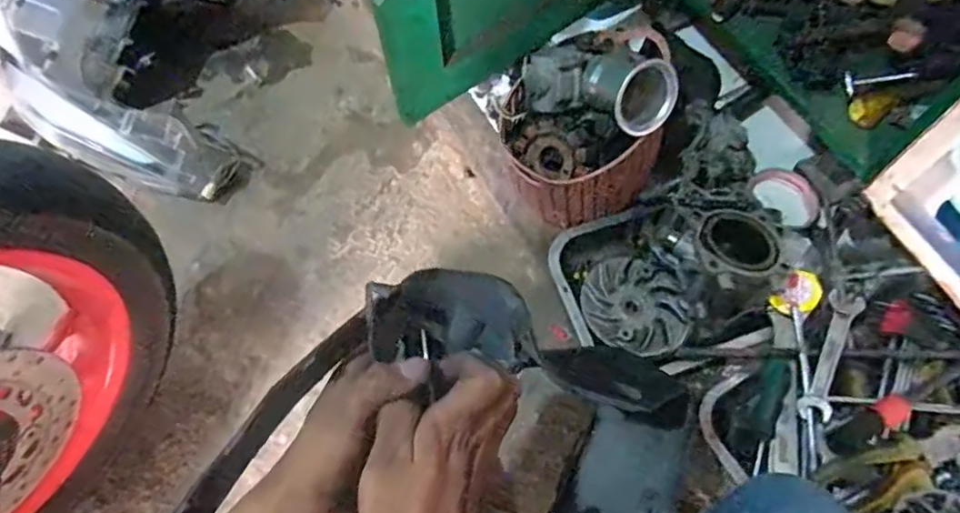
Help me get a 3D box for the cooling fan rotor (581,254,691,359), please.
[{"bbox_3d":[0.162,0.055,0.634,0.113,0.023,0.098,32,68,14],"label":"cooling fan rotor"}]

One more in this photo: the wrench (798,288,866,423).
[{"bbox_3d":[0.349,0.095,0.600,0.031,0.010,0.146,18,58,27],"label":"wrench"}]

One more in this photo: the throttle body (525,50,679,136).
[{"bbox_3d":[0.119,-0.175,0.609,0.151,0.070,0.075,26,67,12],"label":"throttle body"}]

